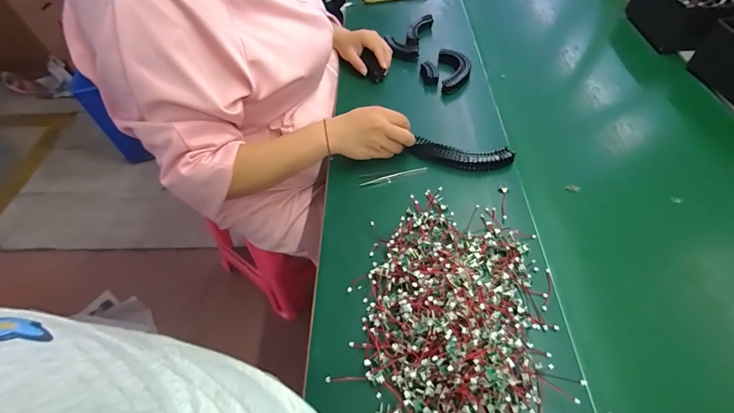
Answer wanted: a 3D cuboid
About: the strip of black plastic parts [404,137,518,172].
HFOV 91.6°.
[{"bbox_3d":[0.148,-0.080,0.561,0.150,0.021,0.036,12,54,14],"label":"strip of black plastic parts"}]

